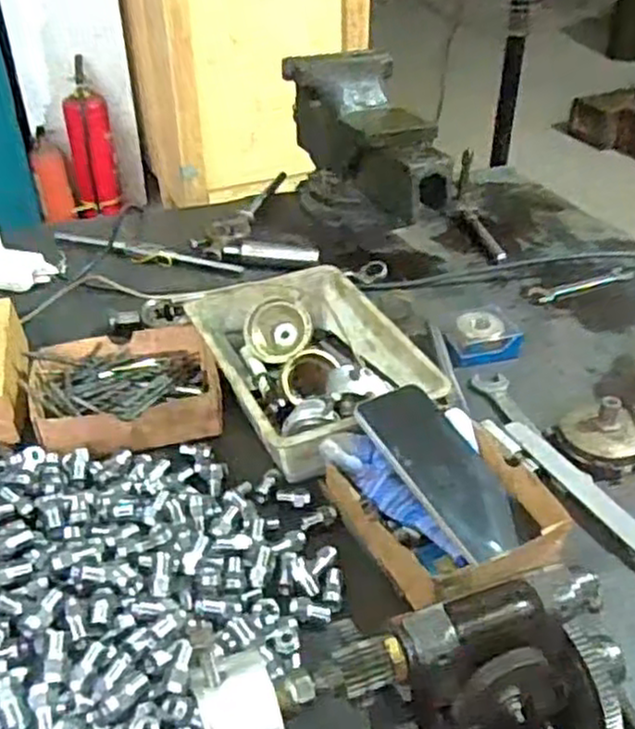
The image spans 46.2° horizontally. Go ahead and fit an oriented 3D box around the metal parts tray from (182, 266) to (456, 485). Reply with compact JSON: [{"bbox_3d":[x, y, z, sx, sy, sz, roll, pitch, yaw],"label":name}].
[{"bbox_3d":[-0.008,-0.005,0.708,0.167,0.061,0.244,-16,38,-21],"label":"metal parts tray"}]

